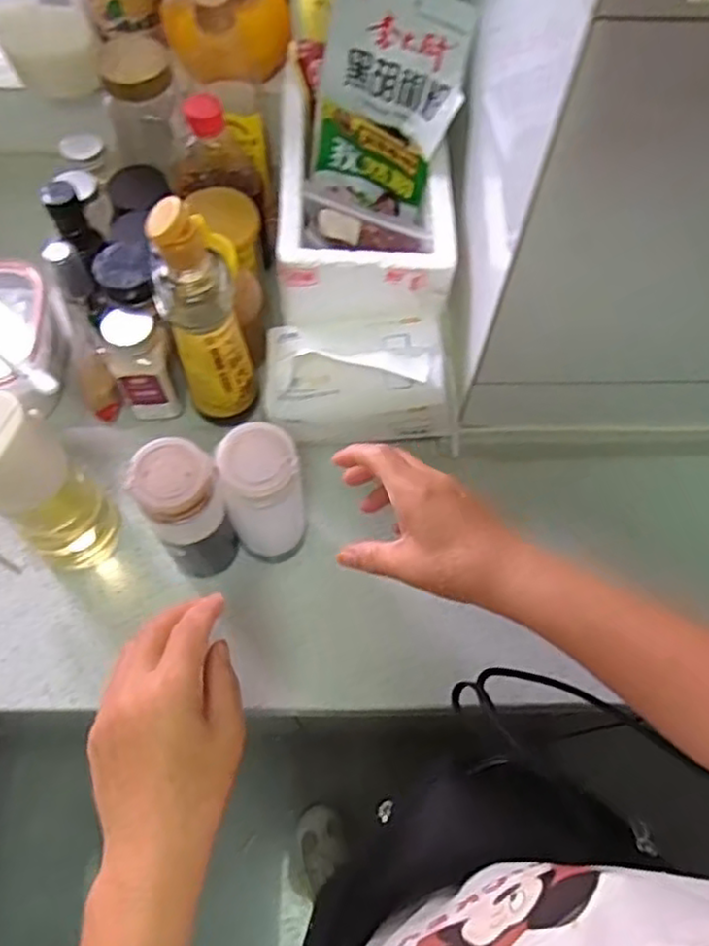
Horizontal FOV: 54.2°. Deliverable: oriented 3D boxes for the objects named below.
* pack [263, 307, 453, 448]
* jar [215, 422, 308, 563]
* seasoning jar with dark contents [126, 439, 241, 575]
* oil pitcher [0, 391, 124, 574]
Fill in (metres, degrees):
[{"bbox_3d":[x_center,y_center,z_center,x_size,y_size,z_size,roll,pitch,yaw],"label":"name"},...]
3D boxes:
[{"bbox_3d":[0.005,-0.090,0.628,0.169,0.091,0.102,-2,65,-3],"label":"pack"},{"bbox_3d":[-0.071,0.025,0.559,0.058,0.170,0.053,1,65,-2],"label":"jar"},{"bbox_3d":[-0.131,0.036,0.552,0.056,0.169,0.052,1,65,-2],"label":"seasoning jar with dark contents"},{"bbox_3d":[-0.244,0.029,0.541,0.062,0.192,0.086,15,65,5],"label":"oil pitcher"}]

